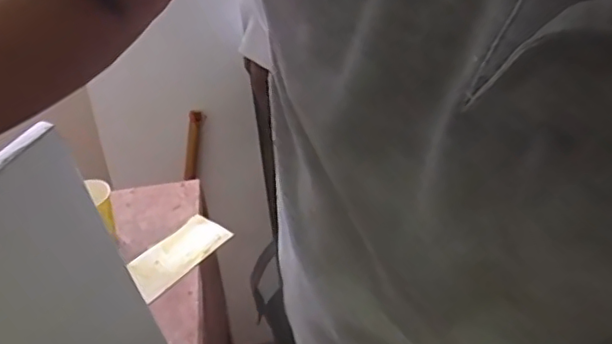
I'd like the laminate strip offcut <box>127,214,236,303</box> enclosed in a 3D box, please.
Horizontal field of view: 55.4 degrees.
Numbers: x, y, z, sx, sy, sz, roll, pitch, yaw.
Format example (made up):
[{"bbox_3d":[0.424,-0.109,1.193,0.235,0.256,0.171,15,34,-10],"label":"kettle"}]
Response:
[{"bbox_3d":[-0.183,0.113,0.821,0.084,0.012,0.157,23,43,32],"label":"laminate strip offcut"}]

